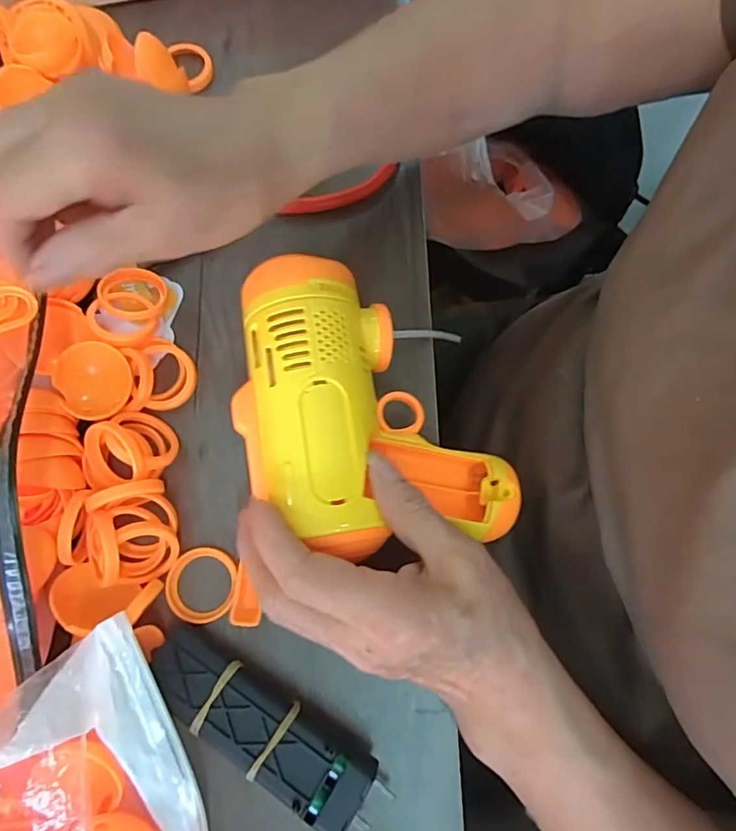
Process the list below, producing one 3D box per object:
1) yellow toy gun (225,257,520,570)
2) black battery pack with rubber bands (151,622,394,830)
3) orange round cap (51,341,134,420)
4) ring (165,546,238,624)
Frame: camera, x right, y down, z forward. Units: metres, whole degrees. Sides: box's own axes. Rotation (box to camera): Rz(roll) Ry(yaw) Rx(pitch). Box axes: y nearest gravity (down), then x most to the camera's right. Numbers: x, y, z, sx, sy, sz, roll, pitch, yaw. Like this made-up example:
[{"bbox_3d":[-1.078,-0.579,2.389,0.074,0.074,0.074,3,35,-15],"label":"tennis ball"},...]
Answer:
[{"bbox_3d":[0.003,-0.006,0.243,0.120,0.046,0.133,-7,76,-3],"label":"yellow toy gun"},{"bbox_3d":[-0.047,0.140,0.227,0.117,0.023,0.030,32,77,6],"label":"black battery pack with rubber bands"},{"bbox_3d":[-0.140,-0.018,0.260,0.034,0.007,0.040,-21,83,-24],"label":"orange round cap"},{"bbox_3d":[-0.082,0.083,0.249,0.035,0.007,0.035,0,76,-2],"label":"ring"}]

